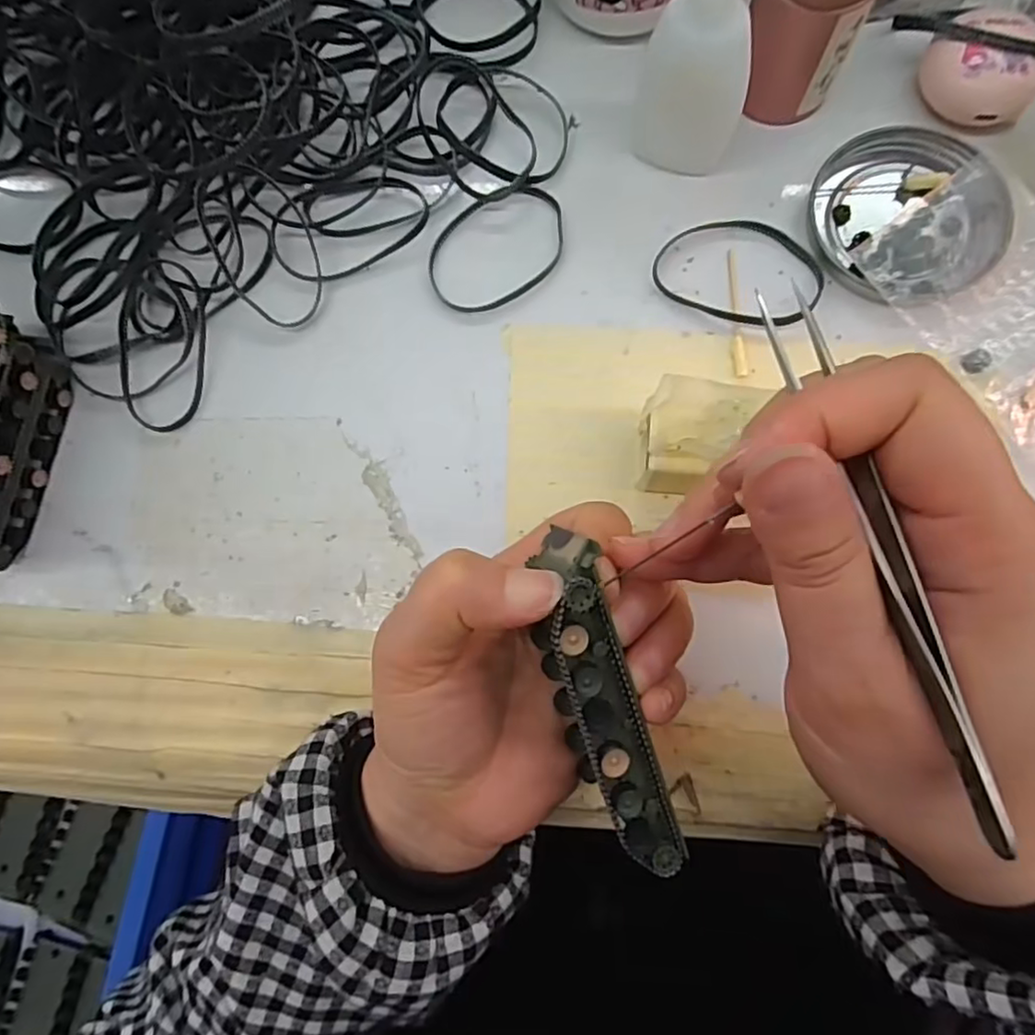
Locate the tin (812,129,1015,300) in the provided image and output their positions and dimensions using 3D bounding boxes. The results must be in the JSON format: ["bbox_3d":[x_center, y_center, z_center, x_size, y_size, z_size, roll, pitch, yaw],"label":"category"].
[{"bbox_3d":[0.164,-0.128,0.269,0.074,0.013,0.078,-1,81,4],"label":"tin"}]

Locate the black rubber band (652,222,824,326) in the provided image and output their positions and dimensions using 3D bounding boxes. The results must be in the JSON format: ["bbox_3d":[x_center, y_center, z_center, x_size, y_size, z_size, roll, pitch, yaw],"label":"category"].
[{"bbox_3d":[0.096,-0.107,0.272,0.069,0.005,0.048,27,84,8],"label":"black rubber band"}]

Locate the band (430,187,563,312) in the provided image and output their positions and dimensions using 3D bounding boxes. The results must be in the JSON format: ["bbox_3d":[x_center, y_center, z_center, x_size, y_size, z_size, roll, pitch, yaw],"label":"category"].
[{"bbox_3d":[-0.010,-0.122,0.281,0.067,0.004,0.048,-31,80,-1],"label":"band"}]

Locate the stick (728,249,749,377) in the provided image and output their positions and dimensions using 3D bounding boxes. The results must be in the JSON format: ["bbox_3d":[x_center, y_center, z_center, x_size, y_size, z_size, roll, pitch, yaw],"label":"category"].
[{"bbox_3d":[0.093,-0.088,0.269,0.006,0.004,0.059,-2,81,4],"label":"stick"}]

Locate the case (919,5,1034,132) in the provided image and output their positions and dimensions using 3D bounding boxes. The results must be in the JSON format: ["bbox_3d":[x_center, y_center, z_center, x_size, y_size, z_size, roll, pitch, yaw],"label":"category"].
[{"bbox_3d":[0.197,-0.193,0.268,0.042,0.018,0.046,-1,81,4],"label":"case"}]

